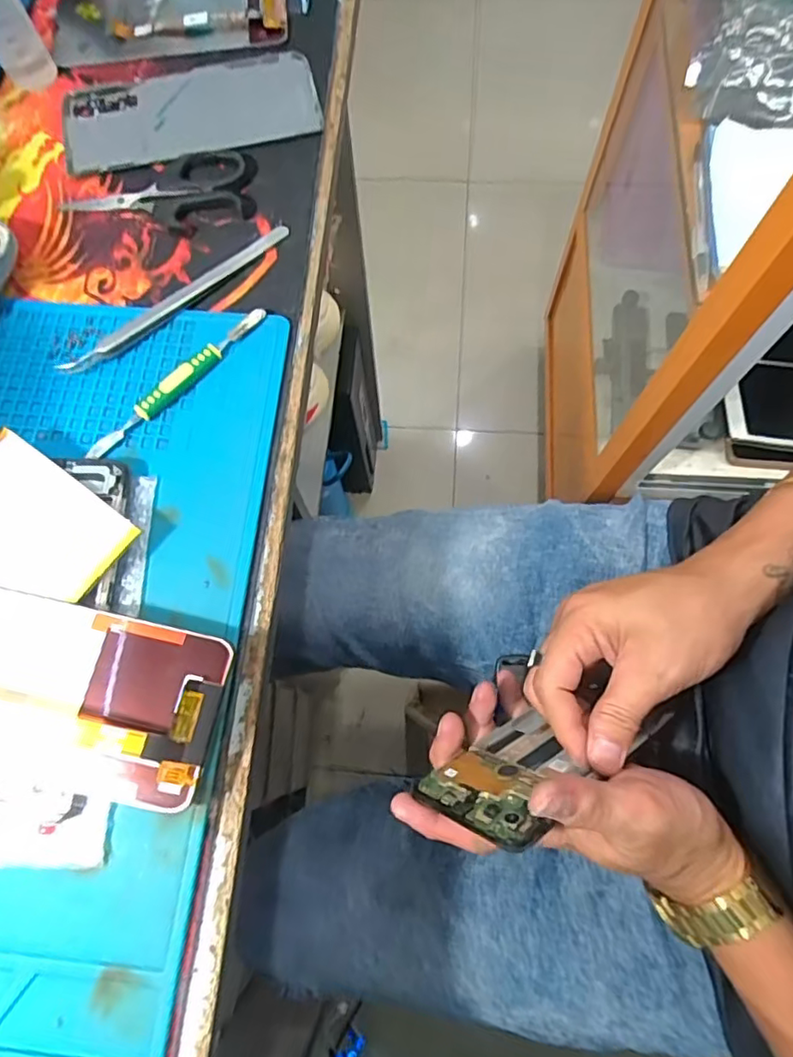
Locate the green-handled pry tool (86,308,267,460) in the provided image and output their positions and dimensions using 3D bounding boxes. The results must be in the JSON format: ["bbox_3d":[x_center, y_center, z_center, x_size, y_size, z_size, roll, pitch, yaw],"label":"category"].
[{"bbox_3d":[-0.114,-0.079,0.310,0.014,0.008,0.116,42,78,14],"label":"green-handled pry tool"}]

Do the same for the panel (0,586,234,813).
[{"bbox_3d":[-0.154,0.064,0.245,0.157,0.014,0.071,13,73,2],"label":"panel"}]

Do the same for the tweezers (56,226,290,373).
[{"bbox_3d":[-0.119,-0.127,0.328,0.144,0.005,0.011,-40,75,-10],"label":"tweezers"}]

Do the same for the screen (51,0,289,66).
[{"bbox_3d":[-0.158,-0.358,0.408,0.164,0.012,0.083,-7,69,2],"label":"screen"}]

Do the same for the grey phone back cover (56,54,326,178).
[{"bbox_3d":[-0.132,-0.267,0.378,0.160,0.007,0.074,-14,72,-3],"label":"grey phone back cover"}]

